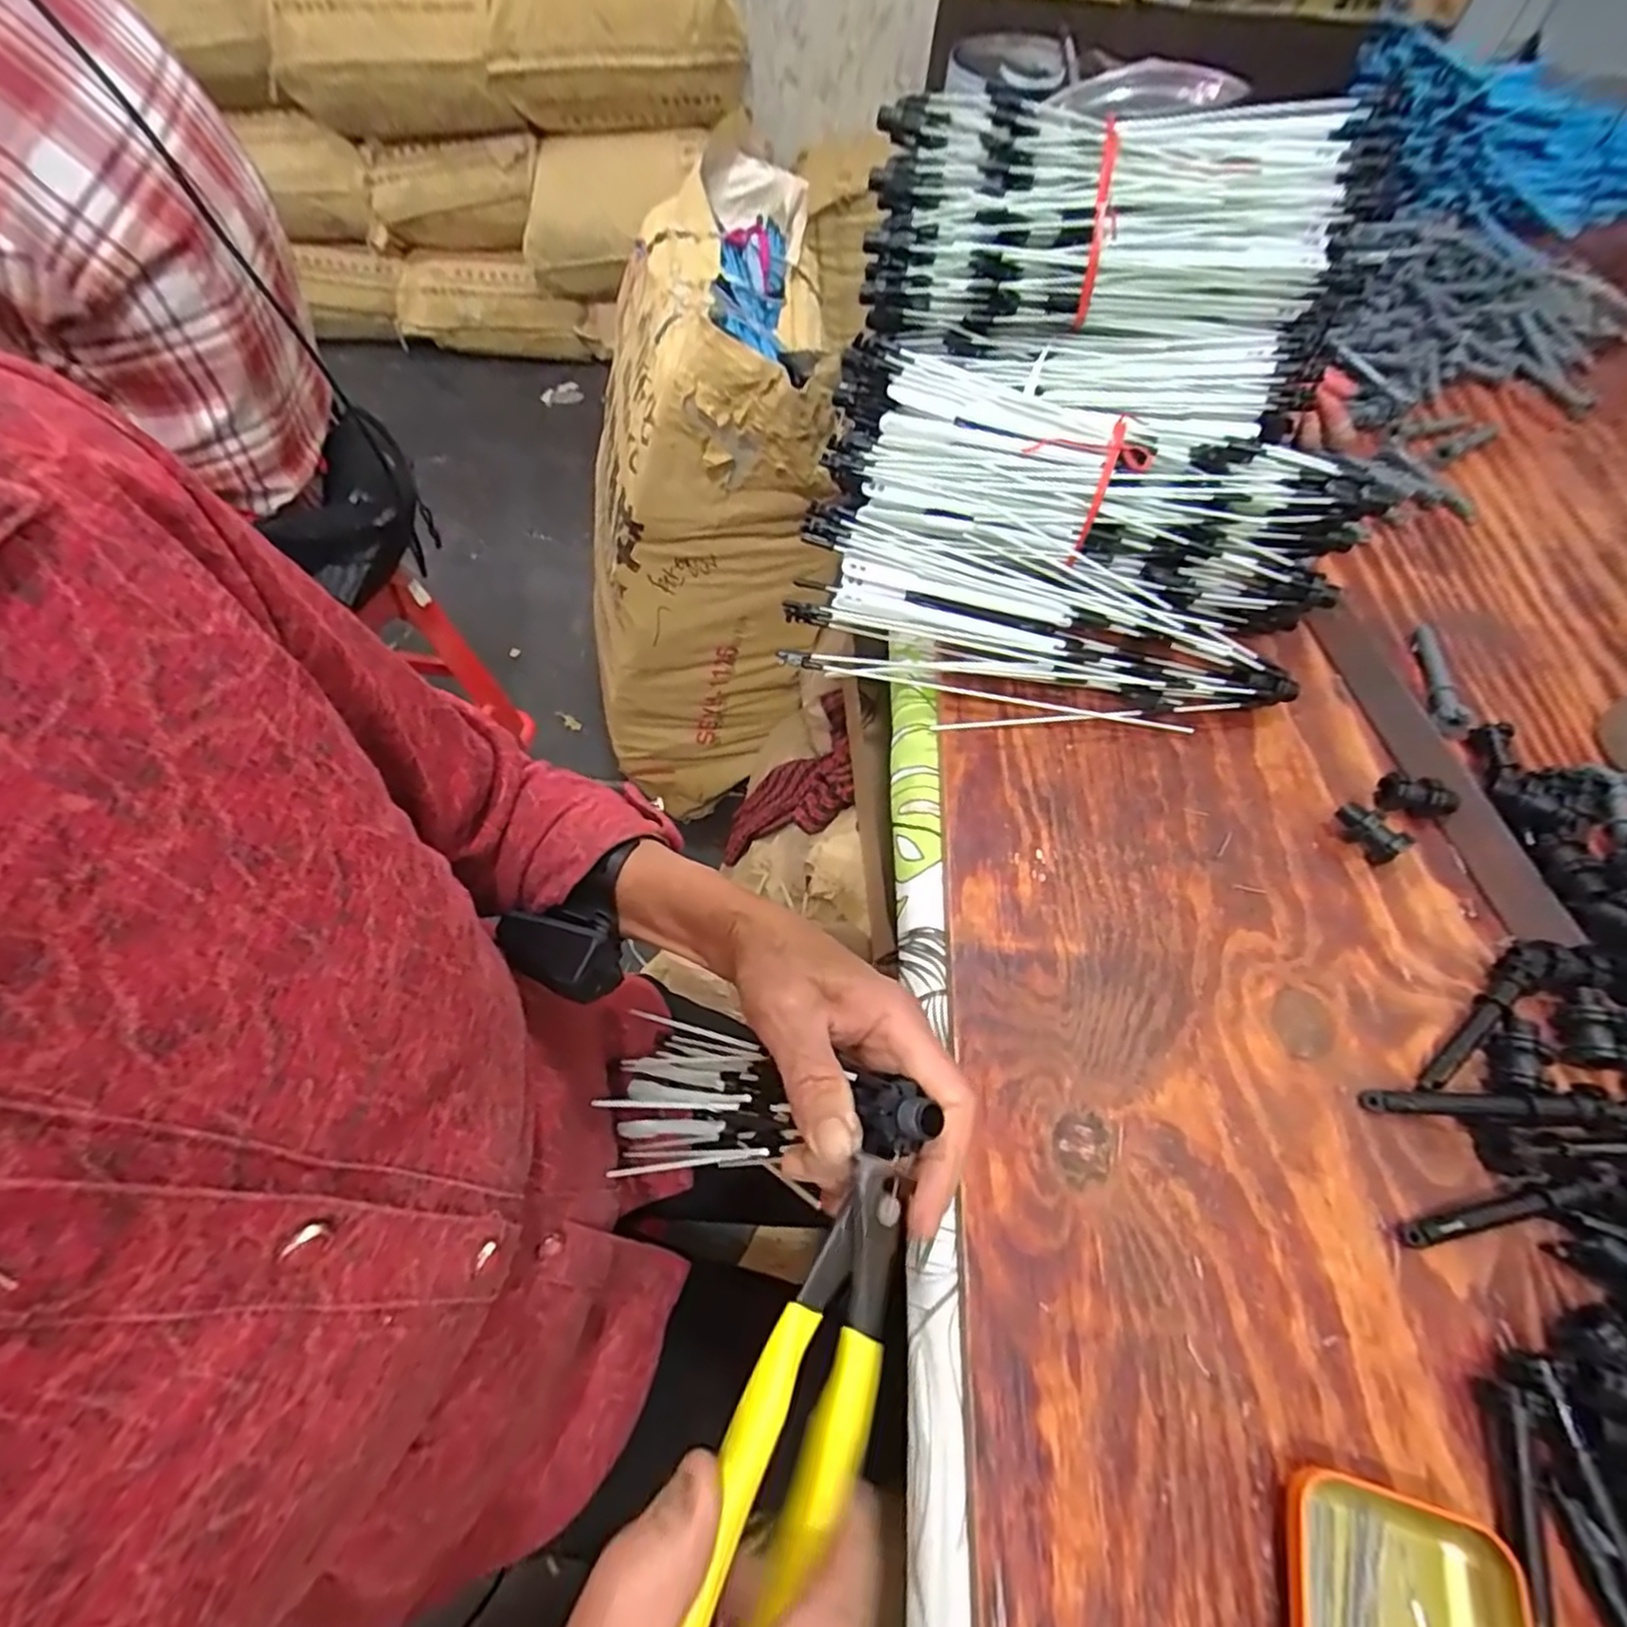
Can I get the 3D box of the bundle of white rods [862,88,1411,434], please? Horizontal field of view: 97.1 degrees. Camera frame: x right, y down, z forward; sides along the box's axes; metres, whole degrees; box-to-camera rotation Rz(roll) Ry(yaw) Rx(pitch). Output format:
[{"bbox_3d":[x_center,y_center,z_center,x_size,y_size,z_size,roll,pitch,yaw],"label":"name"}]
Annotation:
[{"bbox_3d":[0.200,-0.395,0.505,0.331,0.188,0.045,12,15,12],"label":"bundle of white rods"}]

